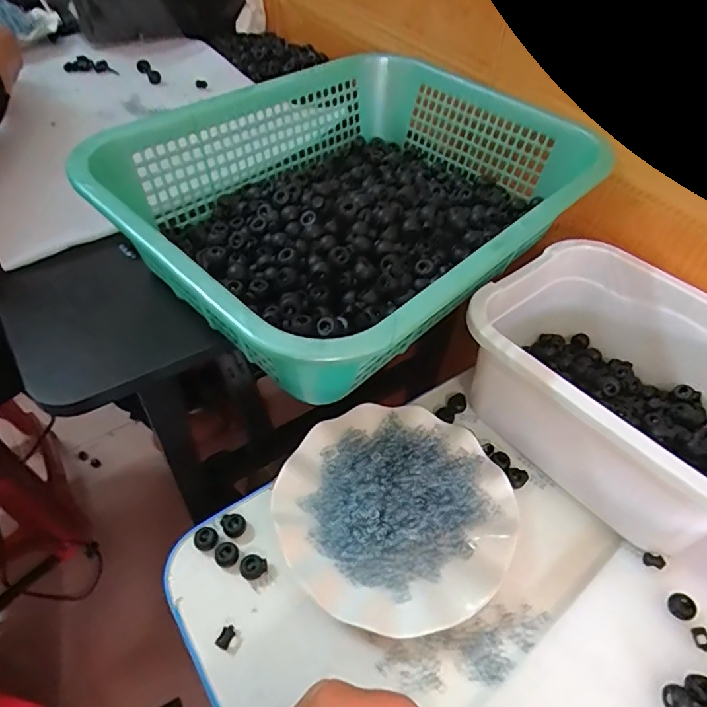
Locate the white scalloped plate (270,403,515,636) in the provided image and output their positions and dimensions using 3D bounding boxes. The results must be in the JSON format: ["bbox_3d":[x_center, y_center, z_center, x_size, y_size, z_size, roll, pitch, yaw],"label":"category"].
[{"bbox_3d":[0.034,0.123,0.411,0.179,0.035,0.180,2,49,-2],"label":"white scalloped plate"}]

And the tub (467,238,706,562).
[{"bbox_3d":[0.223,0.030,0.427,0.180,0.121,0.243,-31,58,-27],"label":"tub"}]

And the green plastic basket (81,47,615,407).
[{"bbox_3d":[0.008,-0.132,0.445,0.293,0.099,0.373,38,57,25],"label":"green plastic basket"}]

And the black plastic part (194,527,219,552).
[{"bbox_3d":[-0.114,0.142,0.390,0.017,0.010,0.016,2,49,-2],"label":"black plastic part"}]

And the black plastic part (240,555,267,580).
[{"bbox_3d":[-0.075,0.160,0.380,0.019,0.011,0.015,-25,55,-23],"label":"black plastic part"}]

